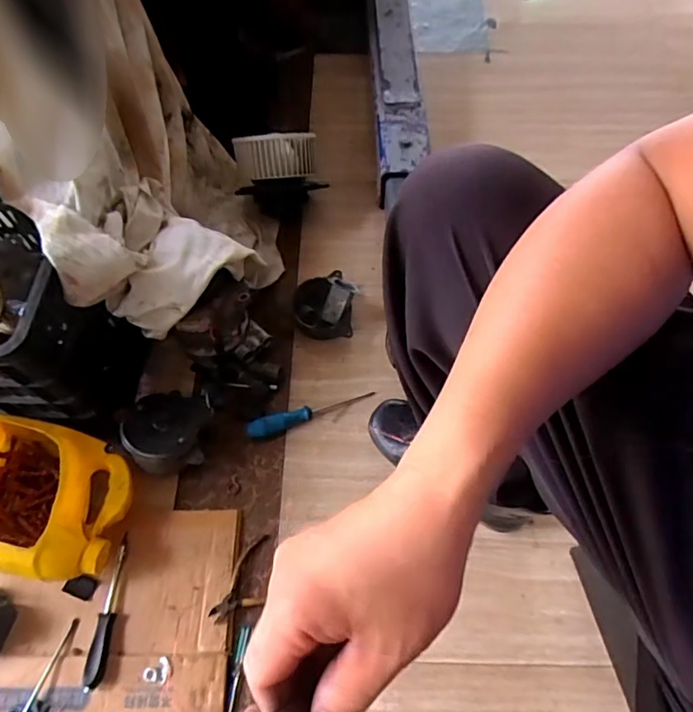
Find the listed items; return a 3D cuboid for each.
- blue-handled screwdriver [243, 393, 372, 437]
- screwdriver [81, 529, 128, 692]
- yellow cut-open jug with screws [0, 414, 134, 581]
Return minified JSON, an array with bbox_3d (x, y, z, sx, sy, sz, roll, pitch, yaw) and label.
[{"bbox_3d":[-0.054,0.082,0.762,0.193,0.027,0.025,-19,66,-5],"label":"blue-handled screwdriver"},{"bbox_3d":[-0.296,0.312,0.634,0.022,0.024,0.166,3,66,5],"label":"screwdriver"},{"bbox_3d":[-0.396,0.180,0.658,0.231,0.110,0.175,13,64,7],"label":"yellow cut-open jug with screws"}]

